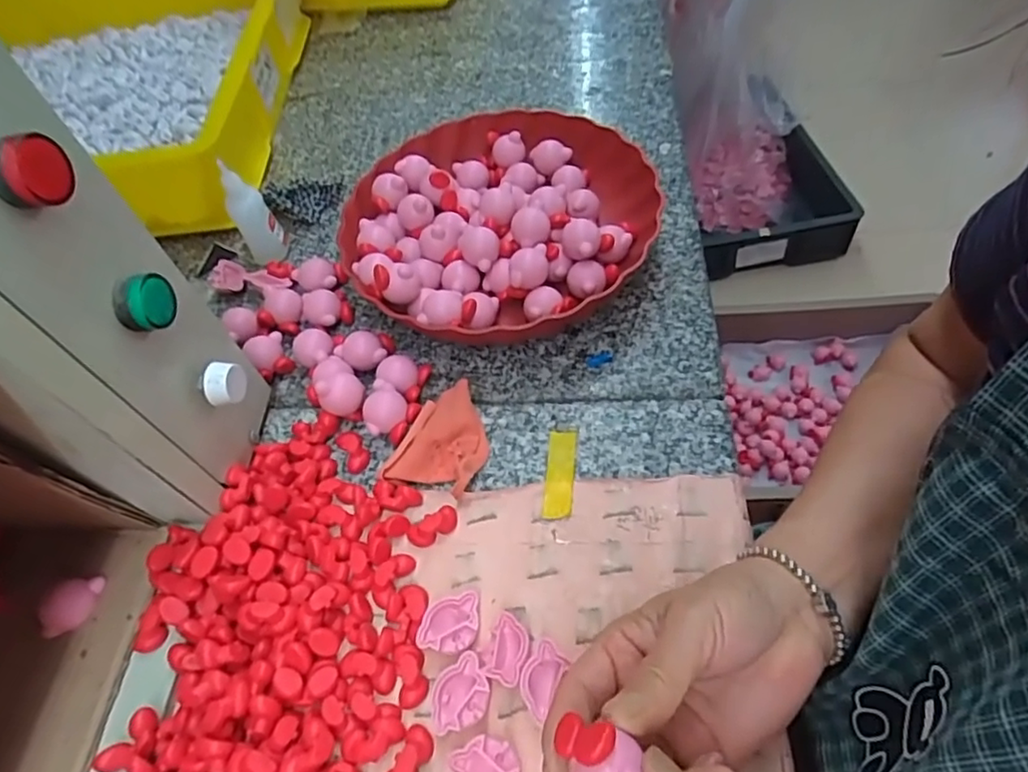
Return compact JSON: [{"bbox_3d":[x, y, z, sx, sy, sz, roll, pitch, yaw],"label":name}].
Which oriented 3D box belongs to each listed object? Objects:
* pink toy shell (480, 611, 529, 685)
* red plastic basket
[{"bbox_3d":[-0.002,0.135,0.321,0.019,0.015,0.035,10,55,12],"label":"pink toy shell"},{"bbox_3d":[-0.010,-0.126,0.492,0.223,0.054,0.235,-2,54,3],"label":"red plastic basket"}]

